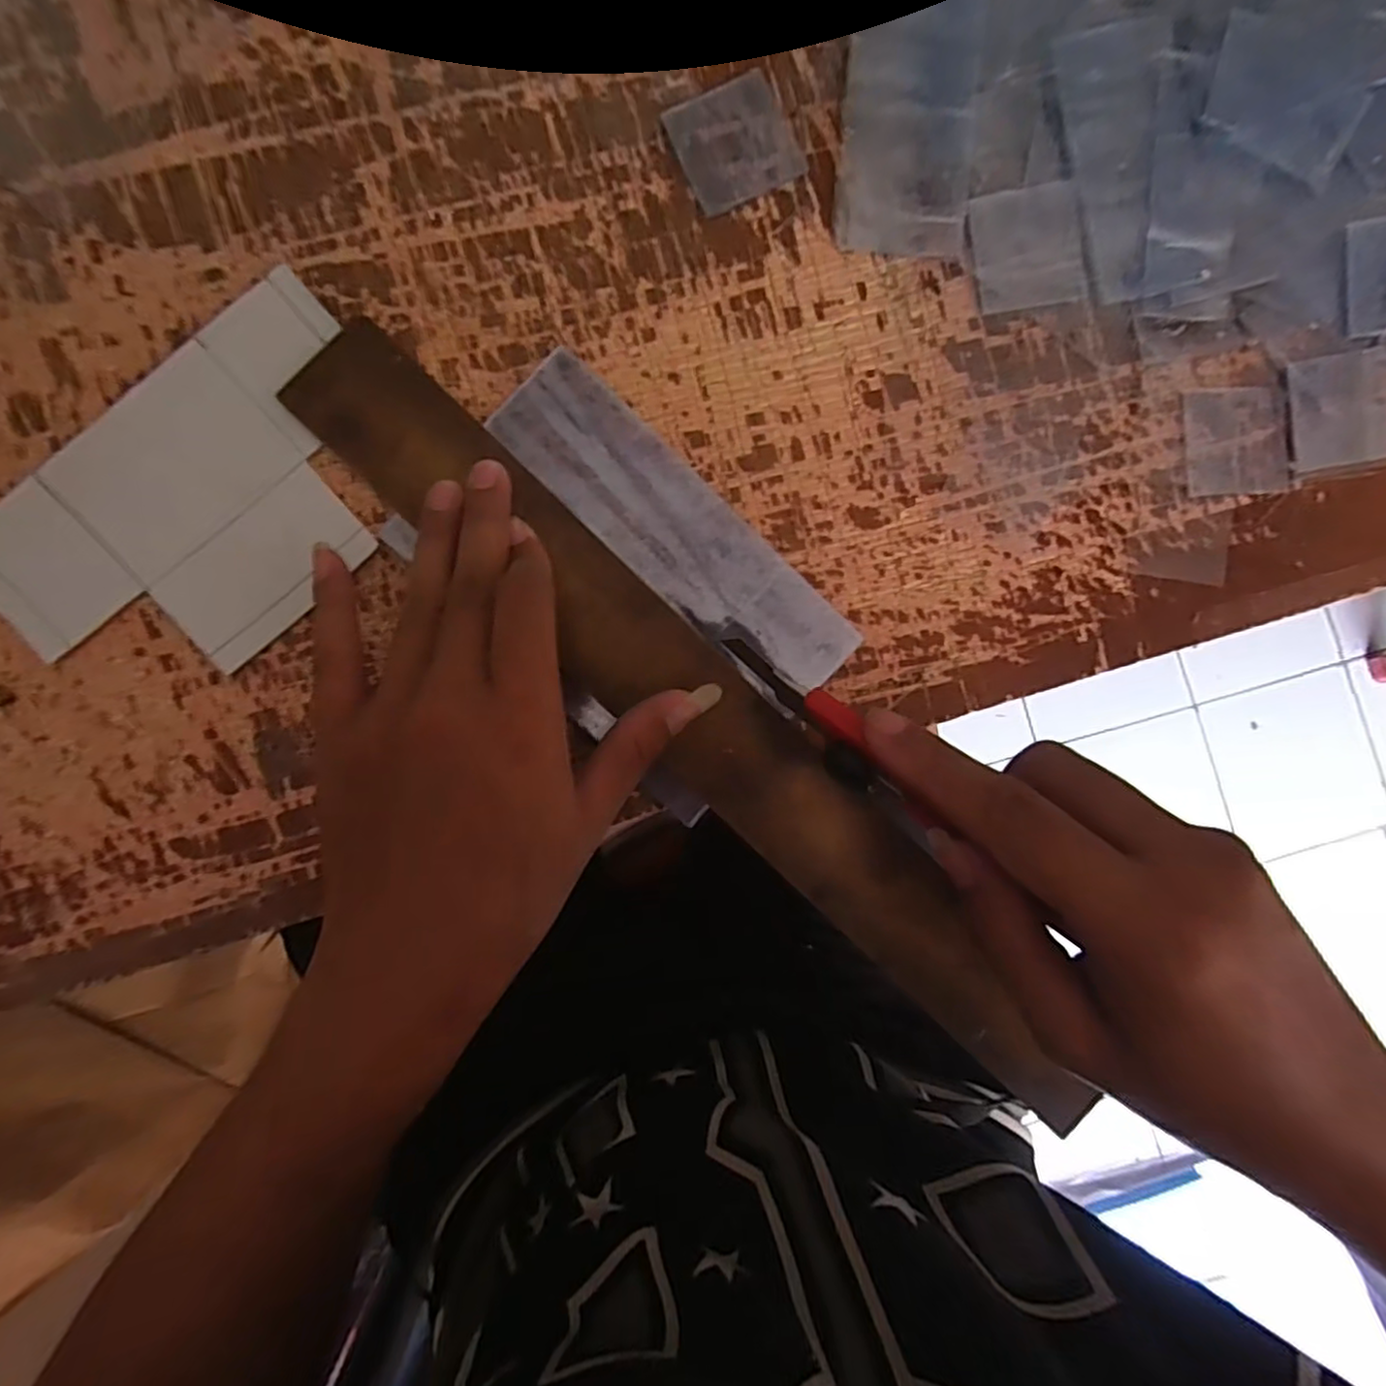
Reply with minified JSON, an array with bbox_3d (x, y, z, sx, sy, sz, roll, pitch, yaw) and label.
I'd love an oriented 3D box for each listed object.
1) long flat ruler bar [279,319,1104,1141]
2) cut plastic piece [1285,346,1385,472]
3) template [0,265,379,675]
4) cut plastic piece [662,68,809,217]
[{"bbox_3d":[0.008,0.014,0.266,0.052,0.012,0.419,-45,92,-3],"label":"long flat ruler bar"},{"bbox_3d":[0.278,-0.121,0.284,0.048,0.004,0.046,-9,90,-4],"label":"cut plastic piece"},{"bbox_3d":[-0.188,-0.072,0.261,0.165,0.006,0.102,-44,92,-3],"label":"template"},{"bbox_3d":[0.017,-0.228,0.274,0.047,0.004,0.048,-25,91,-4],"label":"cut plastic piece"}]

